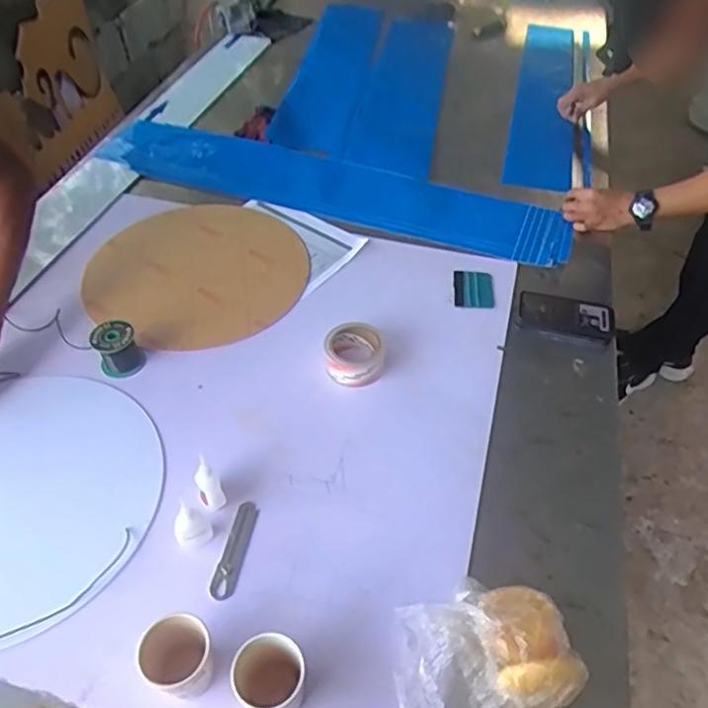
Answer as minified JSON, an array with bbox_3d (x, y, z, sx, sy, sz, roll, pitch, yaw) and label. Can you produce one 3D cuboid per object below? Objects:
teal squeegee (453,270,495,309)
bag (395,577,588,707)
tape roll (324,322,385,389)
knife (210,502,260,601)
[{"bbox_3d":[0.223,-0.122,1.137,0.072,0.008,0.096,4,49,2],"label":"teal squeegee"},{"bbox_3d":[0.142,0.333,0.679,0.207,0.083,0.166,-19,52,-16],"label":"bag"},{"bbox_3d":[0.001,0.002,0.994,0.091,0.063,0.085,-1,47,1],"label":"tape roll"},{"bbox_3d":[-0.155,0.255,0.801,0.030,0.010,0.131,9,49,7],"label":"knife"}]

